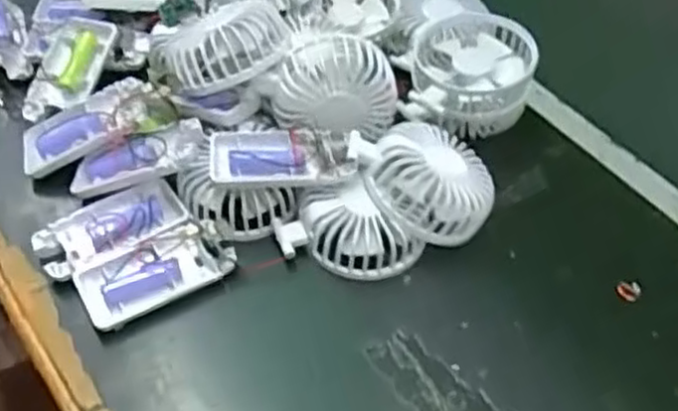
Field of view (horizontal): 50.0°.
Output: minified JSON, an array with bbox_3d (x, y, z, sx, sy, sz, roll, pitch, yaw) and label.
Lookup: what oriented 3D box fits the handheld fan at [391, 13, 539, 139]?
[{"bbox_3d":[0.095,-0.094,0.554,0.097,0.055,0.104,5,51,1],"label":"handheld fan"}]

